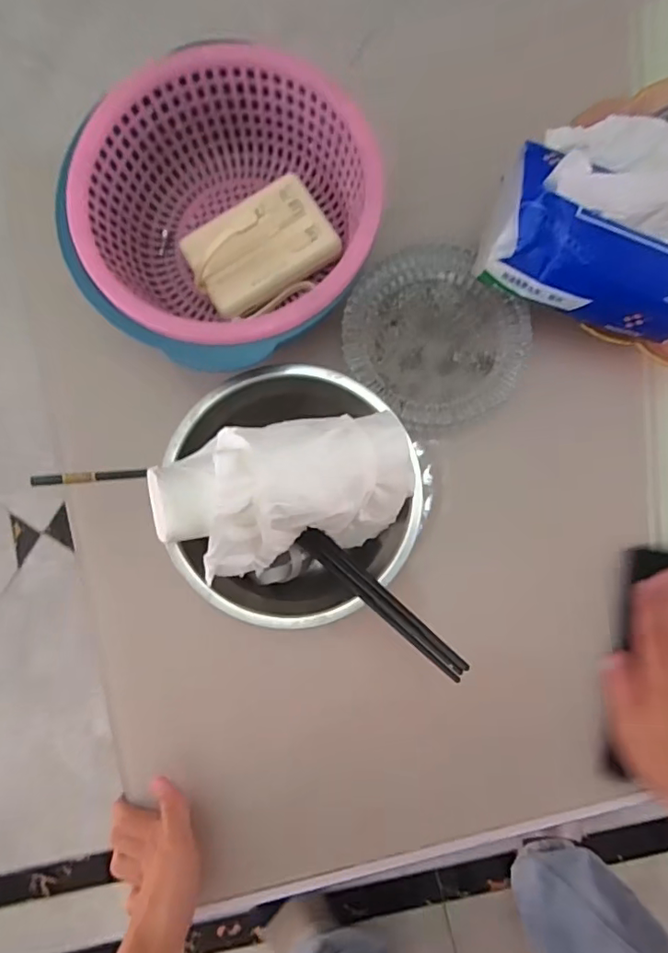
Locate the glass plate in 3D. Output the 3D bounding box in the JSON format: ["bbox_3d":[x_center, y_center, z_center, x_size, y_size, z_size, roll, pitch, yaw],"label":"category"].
[{"bbox_3d":[0.081,-0.116,0.453,0.138,0.032,0.145,0,83,3],"label":"glass plate"}]

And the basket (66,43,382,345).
[{"bbox_3d":[-0.073,-0.191,0.409,0.198,0.079,0.197,0,83,3],"label":"basket"}]

